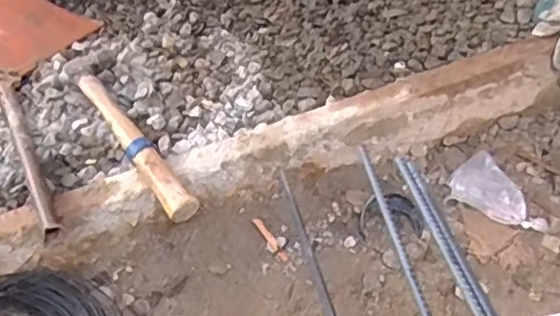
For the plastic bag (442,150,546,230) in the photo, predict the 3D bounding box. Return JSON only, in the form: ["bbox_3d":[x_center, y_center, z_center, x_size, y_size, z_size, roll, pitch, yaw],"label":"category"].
[{"bbox_3d":[0.284,0.058,0.797,0.082,0.027,0.127,-25,51,-14],"label":"plastic bag"}]

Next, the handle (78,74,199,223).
[{"bbox_3d":[-0.200,-0.024,0.790,0.035,0.035,0.301,-30,50,-20],"label":"handle"}]

